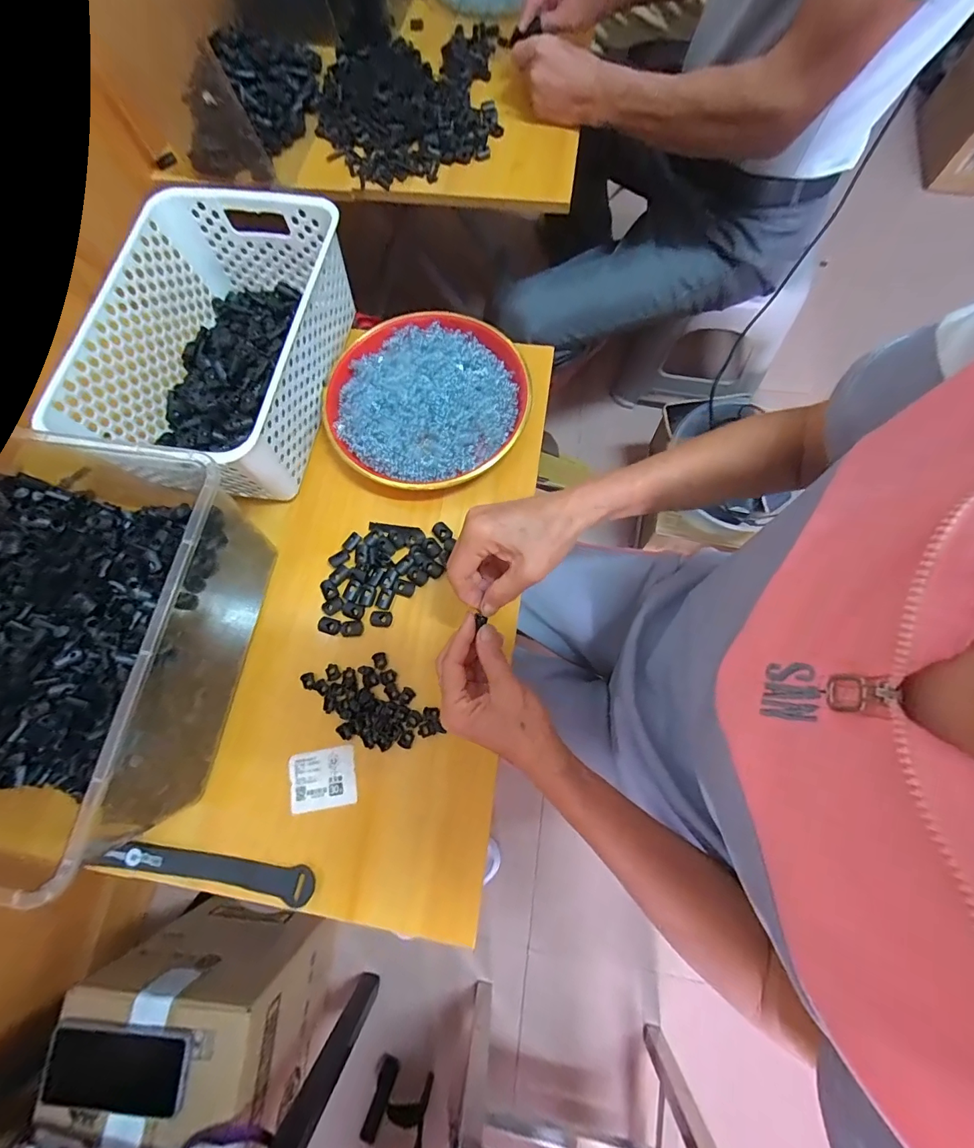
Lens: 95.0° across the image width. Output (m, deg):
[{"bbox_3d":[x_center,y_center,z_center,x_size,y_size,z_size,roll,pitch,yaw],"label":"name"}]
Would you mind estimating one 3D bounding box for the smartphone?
[{"bbox_3d":[-0.423,0.566,0.509,0.164,0.009,0.079,4,74,3],"label":"smartphone"}]

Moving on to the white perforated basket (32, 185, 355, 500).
[{"bbox_3d":[-0.274,-0.235,0.470,0.202,0.109,0.298,9,74,5],"label":"white perforated basket"}]

